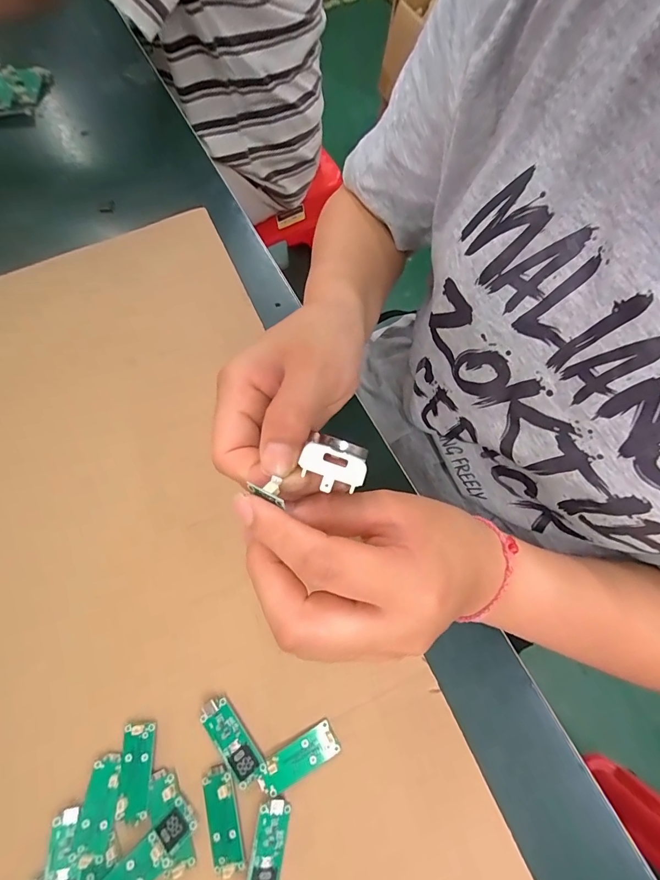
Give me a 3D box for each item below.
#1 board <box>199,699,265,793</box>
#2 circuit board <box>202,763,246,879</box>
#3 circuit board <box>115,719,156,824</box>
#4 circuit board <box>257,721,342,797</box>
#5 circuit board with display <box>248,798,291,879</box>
[{"bbox_3d":[-0.061,0.186,0.250,0.018,0.007,0.051,-36,76,-12],"label":"board"},{"bbox_3d":[-0.064,0.223,0.236,0.020,0.007,0.051,-12,72,-5],"label":"circuit board"},{"bbox_3d":[-0.118,0.201,0.242,0.019,0.004,0.049,-2,72,-2],"label":"circuit board"},{"bbox_3d":[-0.020,0.197,0.248,0.049,0.006,0.019,-26,74,-10],"label":"circuit board"},{"bbox_3d":[-0.035,0.238,0.230,0.017,0.004,0.050,9,72,2],"label":"circuit board with display"}]

